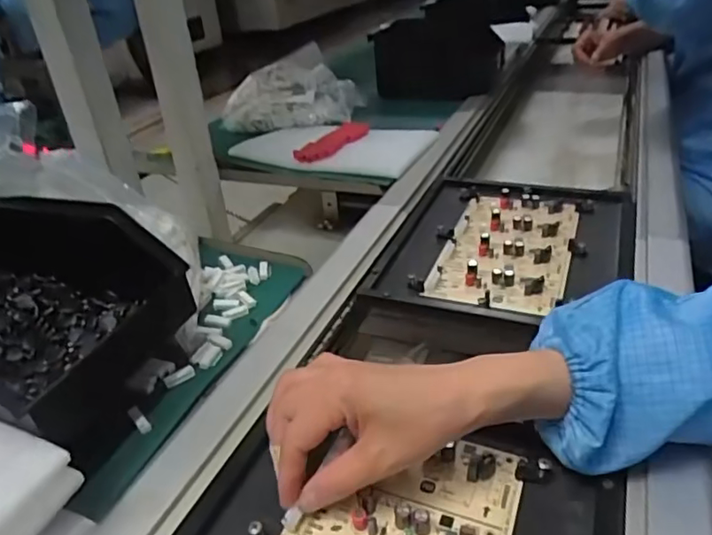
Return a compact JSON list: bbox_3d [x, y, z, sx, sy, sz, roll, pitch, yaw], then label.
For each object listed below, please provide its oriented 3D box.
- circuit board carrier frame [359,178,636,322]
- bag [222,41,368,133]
[{"bbox_3d":[0.166,-0.027,0.610,0.235,0.016,0.281,11,35,21],"label":"circuit board carrier frame"},{"bbox_3d":[-0.117,-0.321,1.026,0.249,0.099,0.153,-4,30,0],"label":"bag"}]

